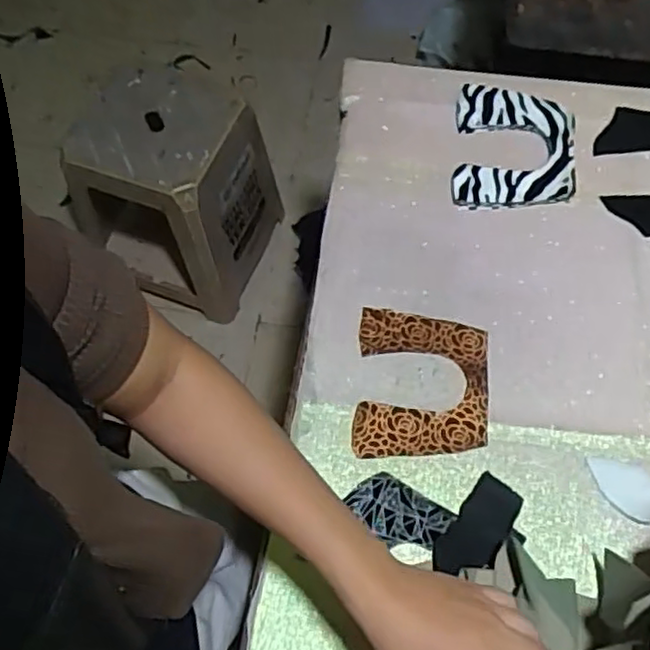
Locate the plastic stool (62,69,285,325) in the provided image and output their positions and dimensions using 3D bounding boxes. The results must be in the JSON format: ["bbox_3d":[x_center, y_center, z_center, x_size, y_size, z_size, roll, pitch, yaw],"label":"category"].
[{"bbox_3d":[-0.292,-0.272,1.362,0.306,0.334,0.322,18,65,10],"label":"plastic stool"}]

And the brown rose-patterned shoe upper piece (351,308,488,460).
[{"bbox_3d":[0.092,0.056,0.637,0.123,0.006,0.145,3,63,5],"label":"brown rose-patterned shoe upper piece"}]

